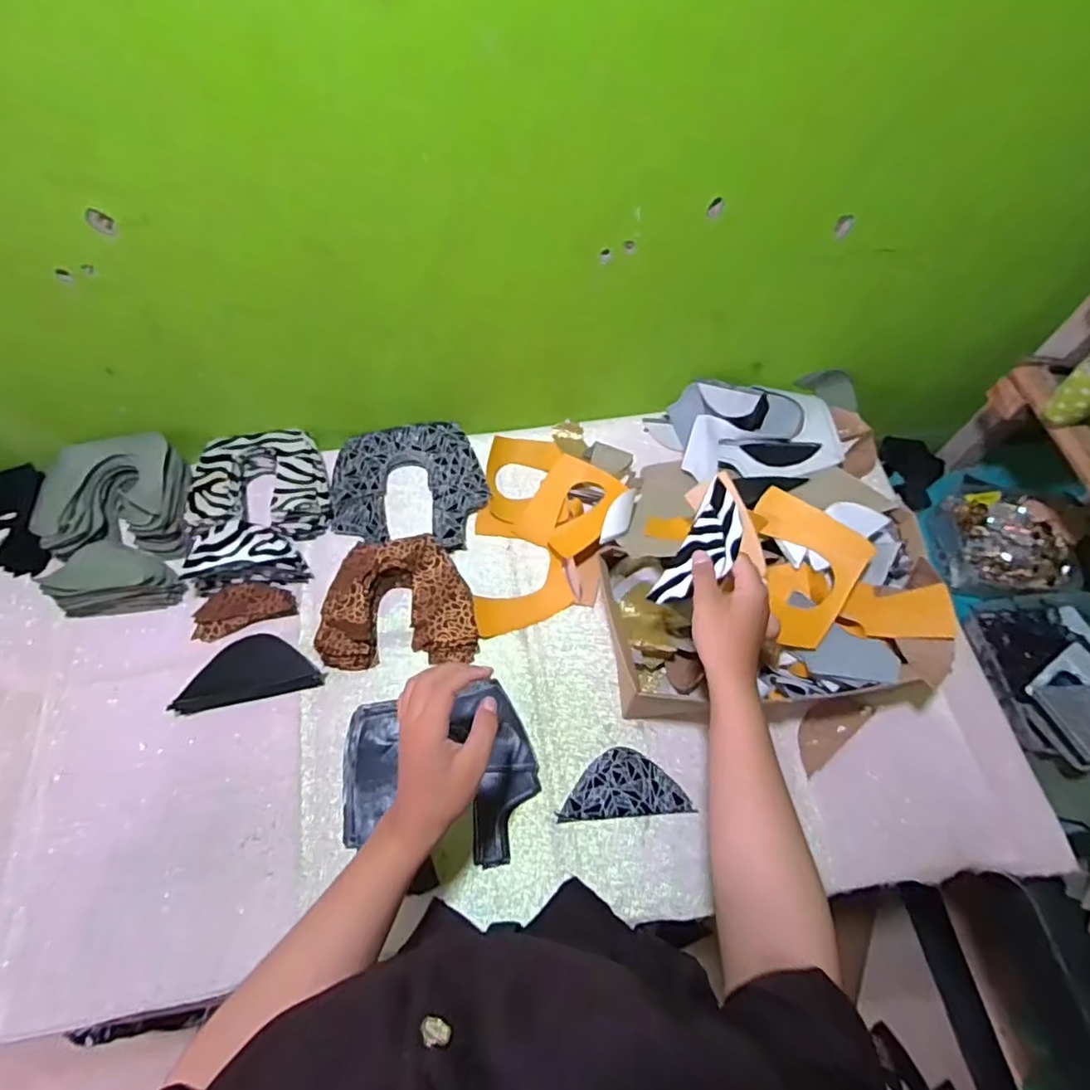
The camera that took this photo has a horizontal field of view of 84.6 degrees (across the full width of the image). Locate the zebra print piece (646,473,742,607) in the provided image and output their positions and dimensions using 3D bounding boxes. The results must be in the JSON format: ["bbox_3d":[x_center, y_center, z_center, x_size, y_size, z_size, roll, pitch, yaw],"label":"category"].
[{"bbox_3d":[0.141,0.008,0.536,0.050,0.017,0.120,34,109,15],"label":"zebra print piece"}]

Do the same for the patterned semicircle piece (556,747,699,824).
[{"bbox_3d":[0.081,0.249,0.627,0.131,0.009,0.066,-3,62,-4],"label":"patterned semicircle piece"}]

